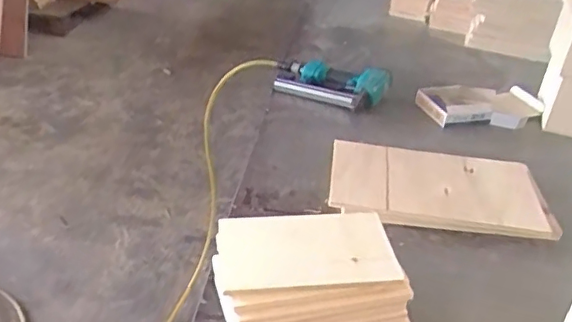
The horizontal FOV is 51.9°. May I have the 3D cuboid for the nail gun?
[{"bbox_3d":[0.089,-0.171,1.294,0.257,0.110,0.096,18,32,21],"label":"nail gun"}]

